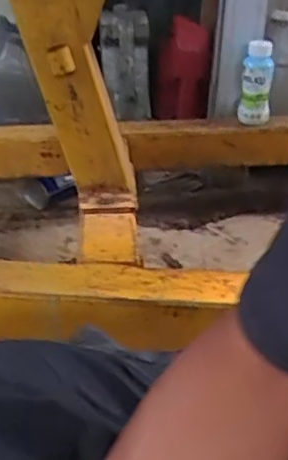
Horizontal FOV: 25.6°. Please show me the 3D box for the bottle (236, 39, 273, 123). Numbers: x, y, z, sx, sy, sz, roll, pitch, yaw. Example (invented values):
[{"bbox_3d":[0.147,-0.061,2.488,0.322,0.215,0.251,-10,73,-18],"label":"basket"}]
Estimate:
[{"bbox_3d":[0.203,-0.262,1.137,0.049,0.146,0.048,15,31,23],"label":"bottle"}]

